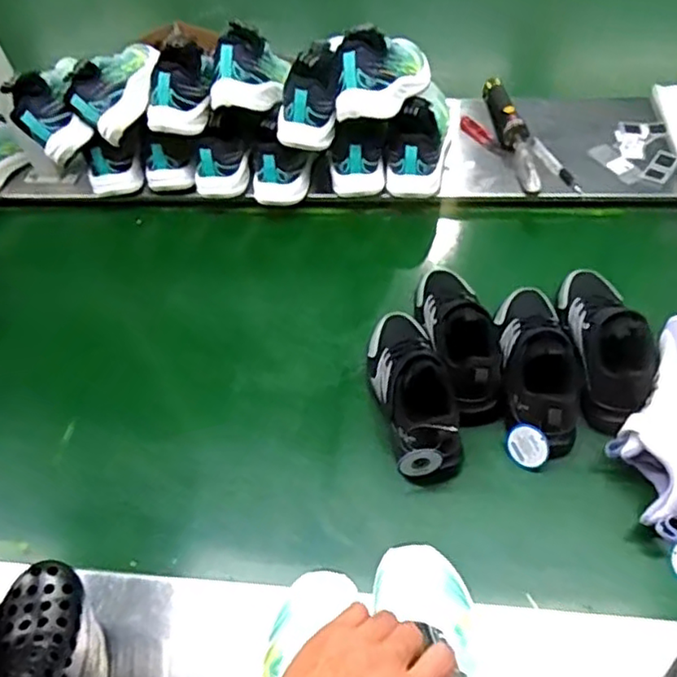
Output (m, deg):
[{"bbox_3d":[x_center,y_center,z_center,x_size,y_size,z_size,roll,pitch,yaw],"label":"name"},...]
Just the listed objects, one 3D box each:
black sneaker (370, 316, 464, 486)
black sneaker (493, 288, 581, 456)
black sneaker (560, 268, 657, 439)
[{"bbox_3d":[0.083,0.049,0.727,0.080,0.106,0.208,-12,54,-3],"label":"black sneaker"},{"bbox_3d":[0.229,0.015,0.730,0.084,0.081,0.213,2,55,7],"label":"black sneaker"},{"bbox_3d":[0.311,-0.002,0.736,0.084,0.097,0.217,-7,54,0],"label":"black sneaker"}]

